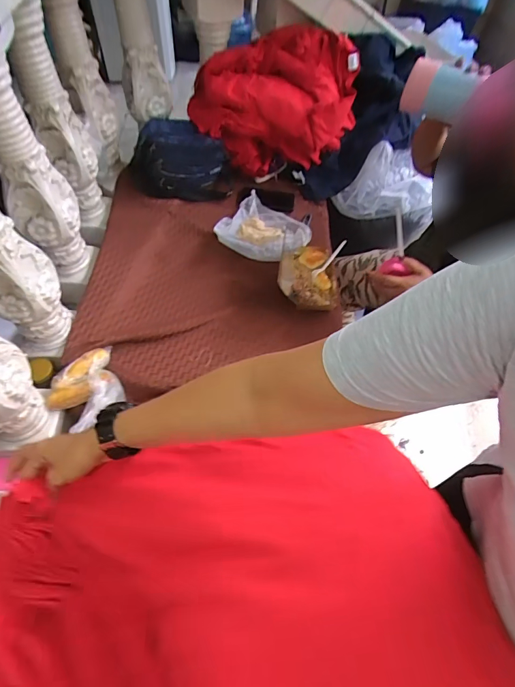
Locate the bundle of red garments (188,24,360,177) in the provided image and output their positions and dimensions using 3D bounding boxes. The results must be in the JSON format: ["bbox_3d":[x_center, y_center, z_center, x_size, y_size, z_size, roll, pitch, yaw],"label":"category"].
[{"bbox_3d":[0.048,-0.715,1.164,0.465,0.271,0.320,8,57,1],"label":"bundle of red garments"}]

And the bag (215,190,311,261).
[{"bbox_3d":[0.025,-0.305,1.048,0.211,0.051,0.208,28,60,14],"label":"bag"}]

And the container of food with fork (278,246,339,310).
[{"bbox_3d":[0.131,-0.168,0.981,0.146,0.035,0.184,4,57,-1],"label":"container of food with fork"}]

